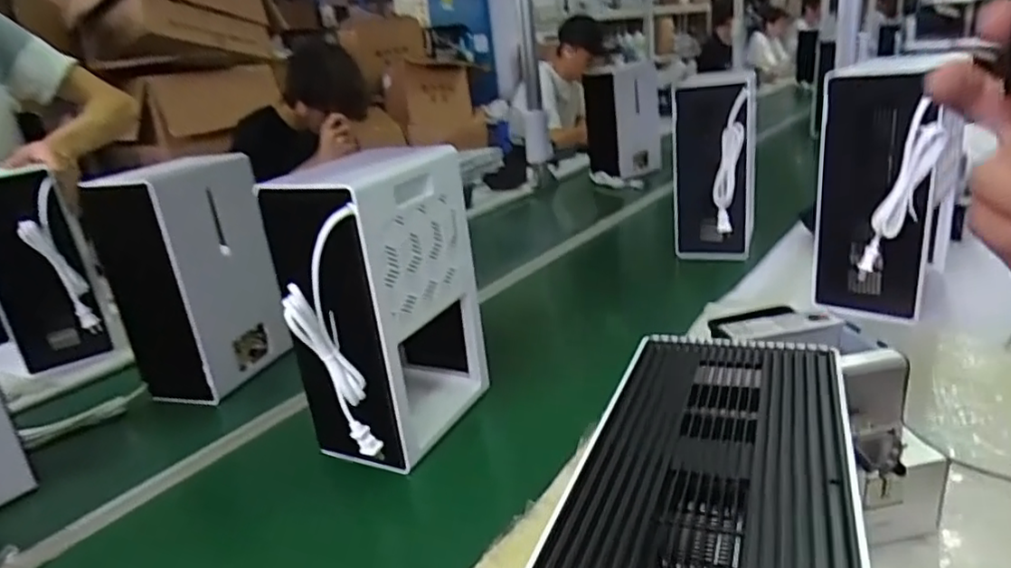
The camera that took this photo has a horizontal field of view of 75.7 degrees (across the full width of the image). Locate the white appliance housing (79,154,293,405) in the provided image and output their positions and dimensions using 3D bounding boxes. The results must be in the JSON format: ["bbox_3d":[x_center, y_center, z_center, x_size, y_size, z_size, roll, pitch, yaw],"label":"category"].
[{"bbox_3d":[-0.483,-0.018,1.037,0.150,0.340,0.198,3,22,23],"label":"white appliance housing"}]

